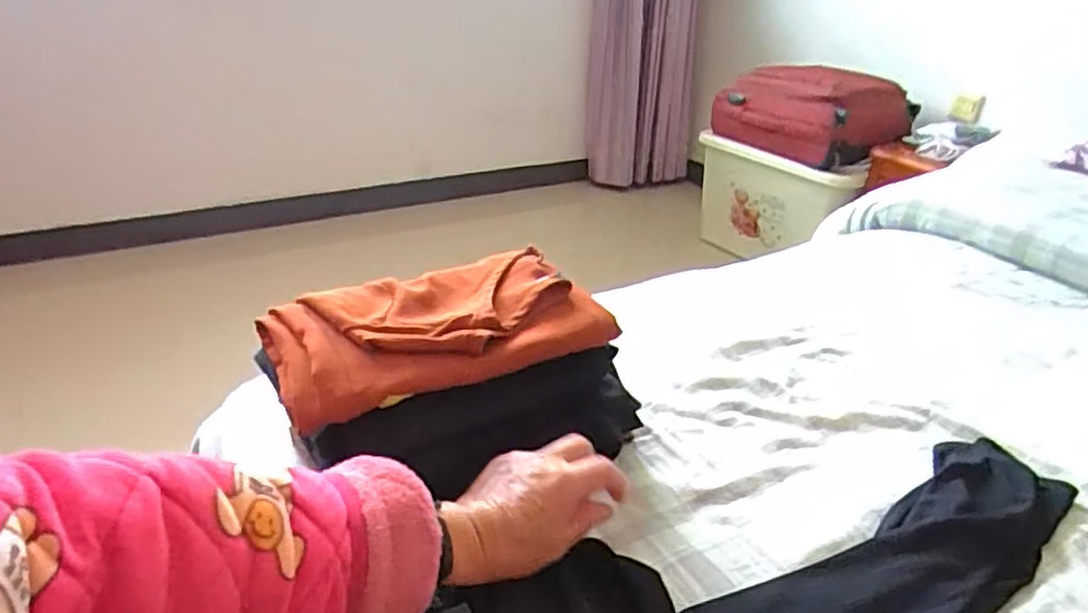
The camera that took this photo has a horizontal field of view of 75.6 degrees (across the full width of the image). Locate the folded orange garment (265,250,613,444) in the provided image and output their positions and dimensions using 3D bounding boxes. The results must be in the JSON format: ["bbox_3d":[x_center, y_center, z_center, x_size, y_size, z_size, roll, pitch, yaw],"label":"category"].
[{"bbox_3d":[-0.090,0.011,0.584,0.264,0.044,0.154,-15,33,-29],"label":"folded orange garment"}]

